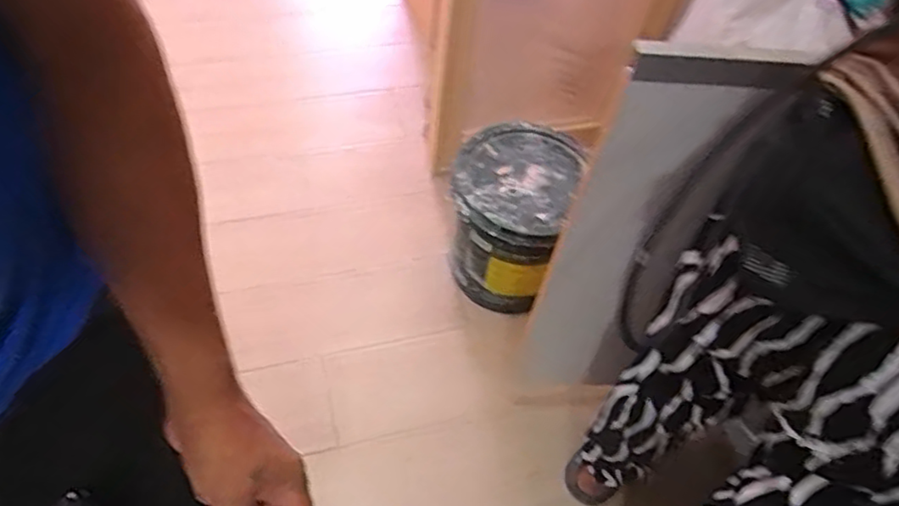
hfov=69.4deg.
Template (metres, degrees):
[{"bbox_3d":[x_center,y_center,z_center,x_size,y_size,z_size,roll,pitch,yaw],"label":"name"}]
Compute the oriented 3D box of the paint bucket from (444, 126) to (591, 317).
[{"bbox_3d":[0.139,-0.063,1.408,0.242,0.329,0.264,3,53,-3],"label":"paint bucket"}]

